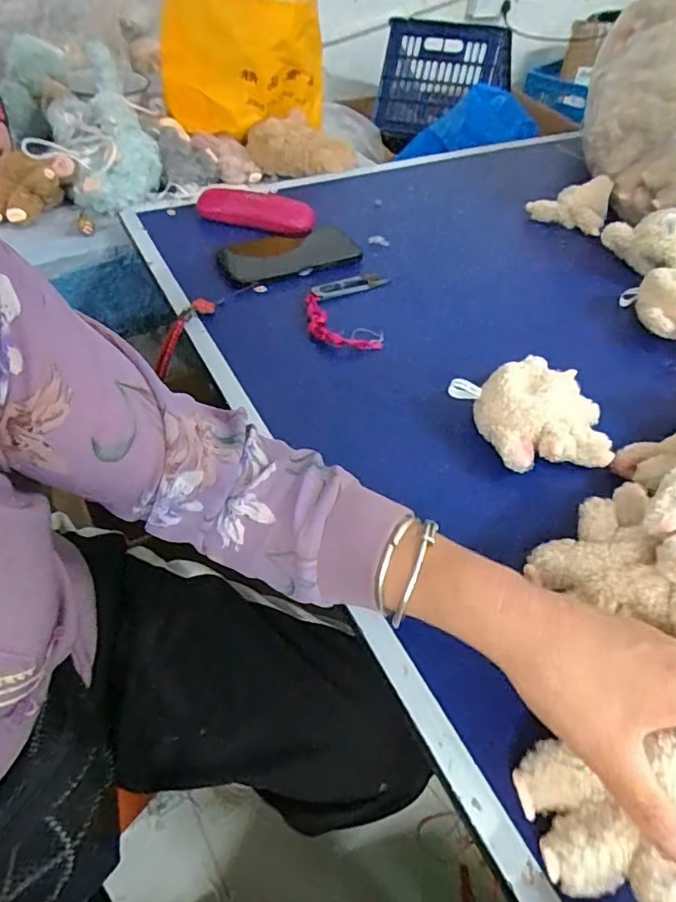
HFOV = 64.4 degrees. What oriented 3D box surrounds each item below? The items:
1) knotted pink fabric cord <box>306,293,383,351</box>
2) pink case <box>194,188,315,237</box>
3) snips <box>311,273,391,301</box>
[{"bbox_3d":[-0.007,-0.128,0.567,0.106,0.022,0.043,38,57,25],"label":"knotted pink fabric cord"},{"bbox_3d":[-0.105,-0.304,0.681,0.154,0.033,0.043,15,50,9],"label":"pink case"},{"bbox_3d":[0.015,-0.191,0.623,0.100,0.015,0.022,-24,55,-22],"label":"snips"}]

